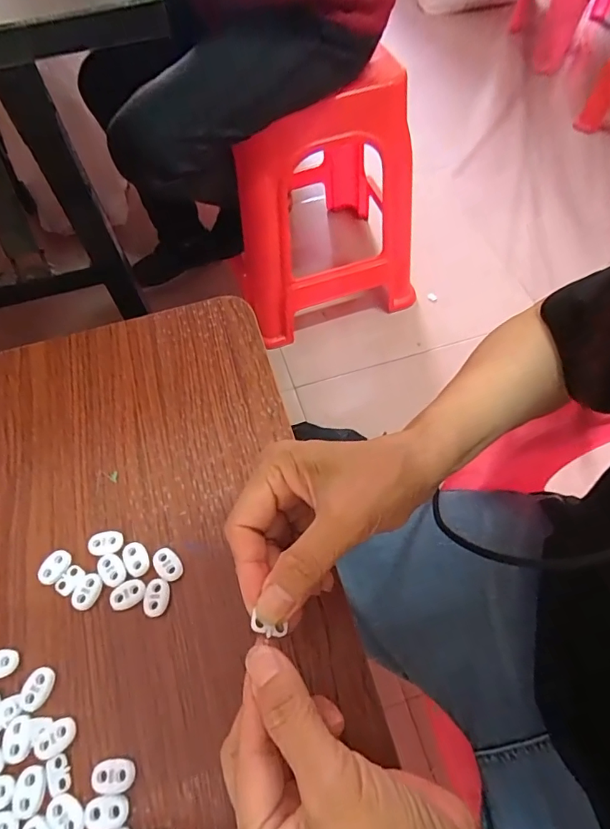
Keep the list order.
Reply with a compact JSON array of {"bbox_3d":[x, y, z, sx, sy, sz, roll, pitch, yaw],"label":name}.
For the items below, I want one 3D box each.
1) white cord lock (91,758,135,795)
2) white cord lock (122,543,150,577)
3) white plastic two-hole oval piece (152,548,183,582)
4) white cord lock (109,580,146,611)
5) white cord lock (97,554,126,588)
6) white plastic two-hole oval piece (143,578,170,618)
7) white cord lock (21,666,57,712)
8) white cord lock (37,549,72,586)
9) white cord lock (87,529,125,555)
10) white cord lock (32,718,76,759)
[{"bbox_3d":[-0.104,0.195,0.258,0.024,0.004,0.016,-2,55,0],"label":"white cord lock"},{"bbox_3d":[-0.113,0.095,0.316,0.014,0.004,0.023,-28,59,-17],"label":"white cord lock"},{"bbox_3d":[-0.091,0.099,0.315,0.016,0.005,0.022,-40,63,-23],"label":"white plastic two-hole oval piece"},{"bbox_3d":[-0.114,0.115,0.305,0.023,0.004,0.014,-26,59,-15],"label":"white cord lock"},{"bbox_3d":[-0.127,0.101,0.313,0.015,0.004,0.022,-35,61,-20],"label":"white cord lock"},{"bbox_3d":[-0.095,0.117,0.305,0.015,0.004,0.022,-1,55,1],"label":"white plastic two-hole oval piece"},{"bbox_3d":[-0.158,0.161,0.281,0.015,0.004,0.023,9,56,8],"label":"white cord lock"},{"bbox_3d":[-0.167,0.102,0.318,0.016,0.008,0.022,26,60,18],"label":"white cord lock"},{"bbox_3d":[-0.135,0.088,0.324,0.023,0.005,0.016,-11,56,-6],"label":"white cord lock"},{"bbox_3d":[-0.141,0.182,0.269,0.023,0.004,0.015,-30,60,-18],"label":"white cord lock"}]

